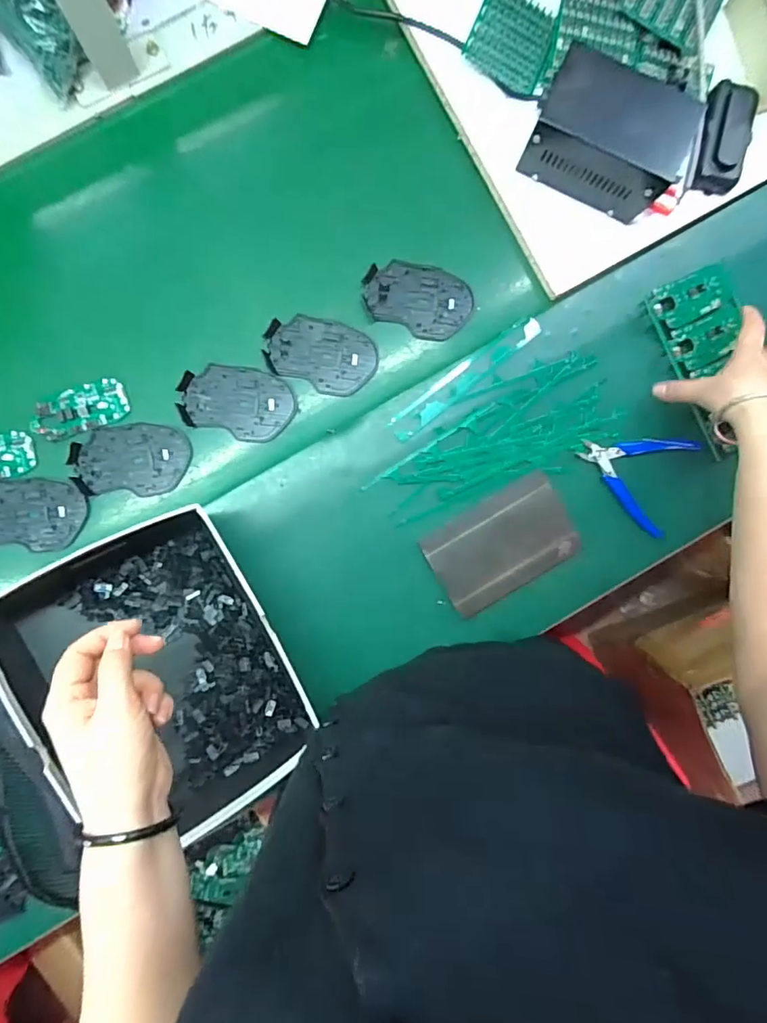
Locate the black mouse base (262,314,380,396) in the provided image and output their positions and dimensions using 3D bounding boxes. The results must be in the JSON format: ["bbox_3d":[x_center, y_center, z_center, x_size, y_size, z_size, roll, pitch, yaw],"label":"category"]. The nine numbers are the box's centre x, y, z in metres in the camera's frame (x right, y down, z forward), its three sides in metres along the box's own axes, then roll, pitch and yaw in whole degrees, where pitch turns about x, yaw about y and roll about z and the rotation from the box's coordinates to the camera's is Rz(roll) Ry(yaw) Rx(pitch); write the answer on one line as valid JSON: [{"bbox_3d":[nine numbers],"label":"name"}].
[{"bbox_3d":[-0.066,-0.167,0.553,0.114,0.008,0.072,21,90,-4],"label":"black mouse base"}]

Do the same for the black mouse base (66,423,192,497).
[{"bbox_3d":[-0.263,-0.054,0.547,0.117,0.008,0.072,1,92,-3],"label":"black mouse base"}]

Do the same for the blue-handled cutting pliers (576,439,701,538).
[{"bbox_3d":[0.265,-0.044,0.557,0.117,0.016,0.105,24,90,-4],"label":"blue-handled cutting pliers"}]

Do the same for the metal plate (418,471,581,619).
[{"bbox_3d":[0.126,0.037,0.551,0.148,0.012,0.097,-31,92,-3],"label":"metal plate"}]

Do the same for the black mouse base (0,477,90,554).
[{"bbox_3d":[-0.369,0.003,0.543,0.119,0.010,0.074,4,91,-3],"label":"black mouse base"}]

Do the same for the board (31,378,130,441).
[{"bbox_3d":[-0.314,-0.104,0.541,0.097,0.006,0.043,-22,93,-2],"label":"board"}]

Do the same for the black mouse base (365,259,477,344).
[{"bbox_3d":[0.036,-0.226,0.557,0.112,0.012,0.074,22,90,-4],"label":"black mouse base"}]

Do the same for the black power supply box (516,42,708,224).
[{"bbox_3d":[0.214,-0.357,0.501,0.138,0.071,0.080,25,90,-4],"label":"black power supply box"}]

